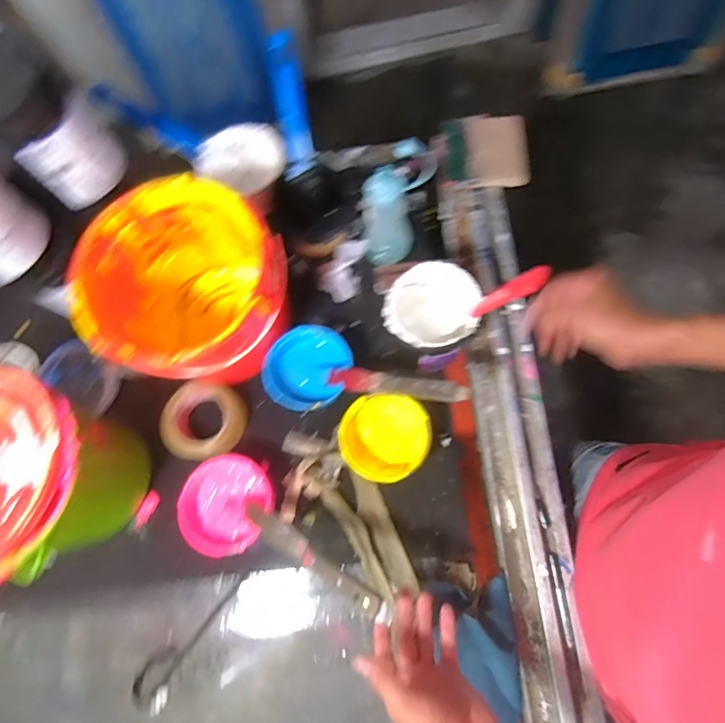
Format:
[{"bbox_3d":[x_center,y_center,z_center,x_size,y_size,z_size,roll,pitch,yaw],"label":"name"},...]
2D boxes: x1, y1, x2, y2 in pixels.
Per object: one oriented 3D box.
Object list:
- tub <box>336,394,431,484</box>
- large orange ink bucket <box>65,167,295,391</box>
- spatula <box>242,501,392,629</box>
[{"bbox_3d":[0.033,0.105,0.629,0.122,0.055,0.117,-41,74,-8],"label":"tub"},{"bbox_3d":[-0.219,-0.085,0.627,0.239,0.215,0.222,-32,73,-5],"label":"large orange ink bucket"},{"bbox_3d":[-0.064,0.226,0.524,0.243,0.018,0.028,18,66,40],"label":"spatula"}]

